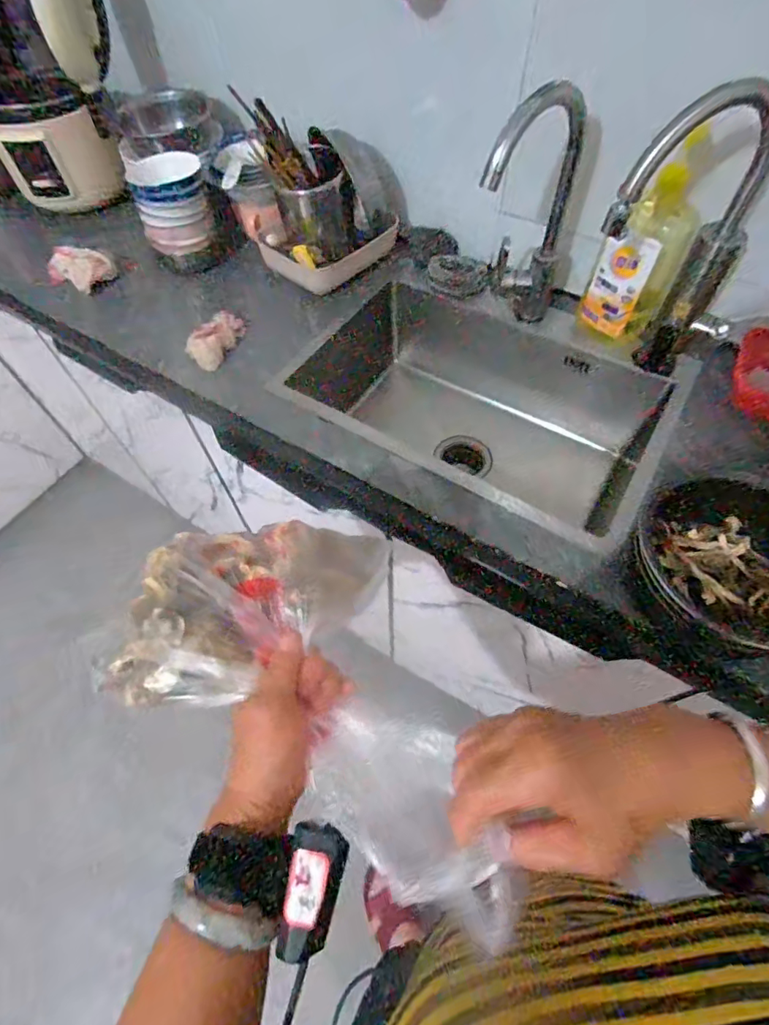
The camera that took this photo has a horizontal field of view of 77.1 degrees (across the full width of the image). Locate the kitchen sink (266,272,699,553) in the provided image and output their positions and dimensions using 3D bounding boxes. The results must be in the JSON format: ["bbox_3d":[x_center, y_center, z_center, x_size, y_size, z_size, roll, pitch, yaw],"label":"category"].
[{"bbox_3d":[0.153,-0.151,0.866,0.553,0.284,0.396,30,64,18],"label":"kitchen sink"}]

